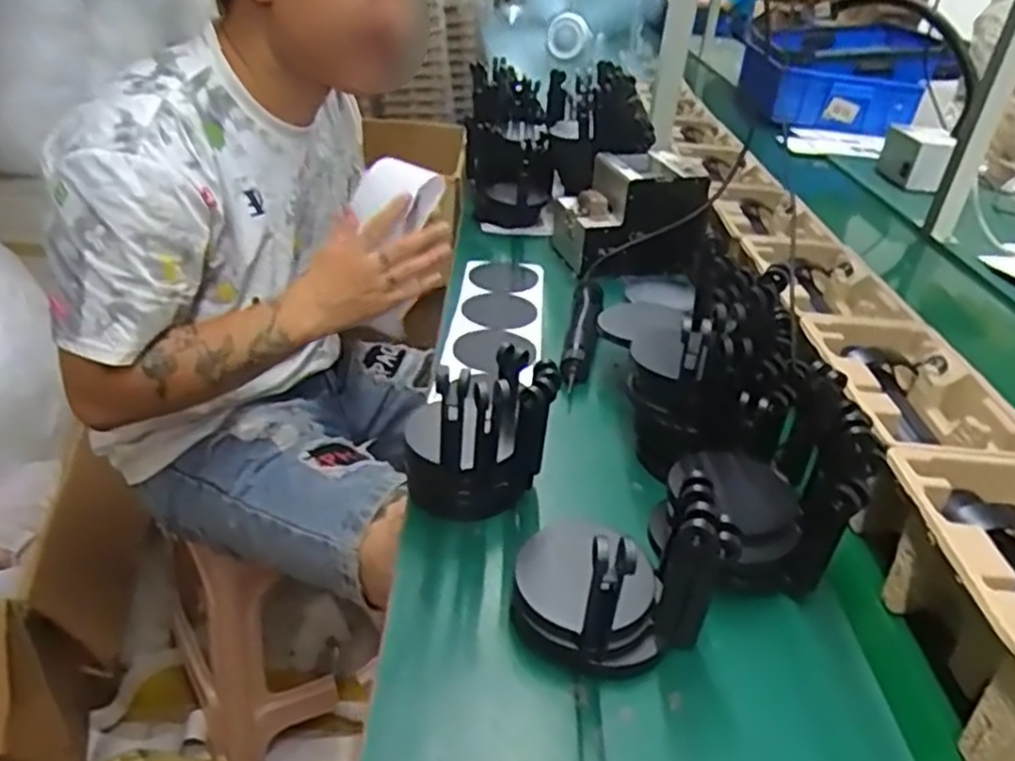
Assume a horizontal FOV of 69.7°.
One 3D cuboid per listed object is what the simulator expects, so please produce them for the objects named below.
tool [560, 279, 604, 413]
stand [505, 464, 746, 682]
[{"bbox_3d":[0.090,-0.057,0.892,0.034,0.047,0.234,11,34,7],"label":"tool"},{"bbox_3d":[0.070,0.124,0.509,0.113,0.131,0.113,-8,36,-20],"label":"stand"}]

